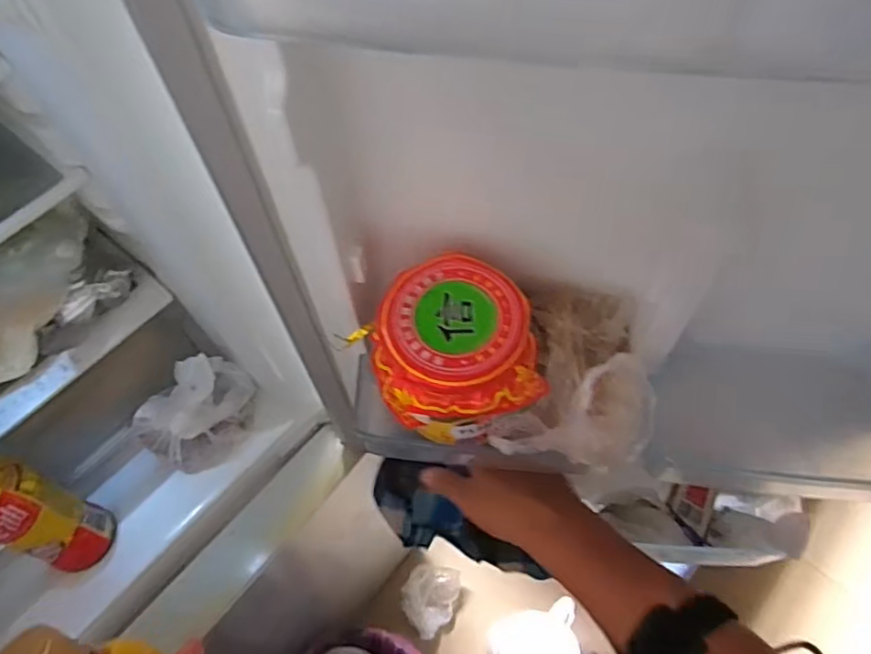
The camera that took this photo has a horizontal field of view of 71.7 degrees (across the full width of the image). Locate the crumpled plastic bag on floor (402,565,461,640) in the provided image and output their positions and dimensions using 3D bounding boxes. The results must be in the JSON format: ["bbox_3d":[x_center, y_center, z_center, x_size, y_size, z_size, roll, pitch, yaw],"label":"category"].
[{"bbox_3d":[-0.006,0.567,1.278,0.137,0.098,0.114,-41,67,-18],"label":"crumpled plastic bag on floor"}]

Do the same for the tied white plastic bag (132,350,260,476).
[{"bbox_3d":[-0.265,0.093,0.649,0.133,0.125,0.077,-21,62,-9],"label":"tied white plastic bag"}]

